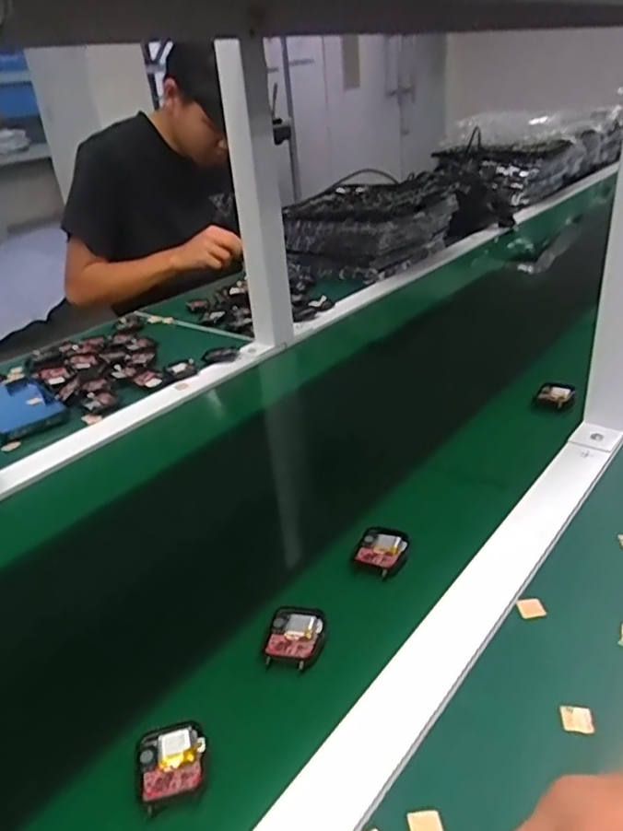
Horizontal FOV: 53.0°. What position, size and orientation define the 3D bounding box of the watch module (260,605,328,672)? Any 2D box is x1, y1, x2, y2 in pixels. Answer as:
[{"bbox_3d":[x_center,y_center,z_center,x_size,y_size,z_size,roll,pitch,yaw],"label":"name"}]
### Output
[{"bbox_3d":[-0.010,0.144,0.410,0.038,0.006,0.046,6,31,18],"label":"watch module"}]

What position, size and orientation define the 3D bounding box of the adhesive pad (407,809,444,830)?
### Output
[{"bbox_3d":[0.056,0.198,0.301,0.016,0.004,0.016,-7,30,-5],"label":"adhesive pad"}]

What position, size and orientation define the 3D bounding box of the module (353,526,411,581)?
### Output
[{"bbox_3d":[0.055,0.101,0.475,0.039,0.009,0.042,14,34,28],"label":"module"}]

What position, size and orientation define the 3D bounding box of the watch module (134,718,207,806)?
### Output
[{"bbox_3d":[-0.077,0.186,0.341,0.037,0.006,0.044,-15,31,-19],"label":"watch module"}]

